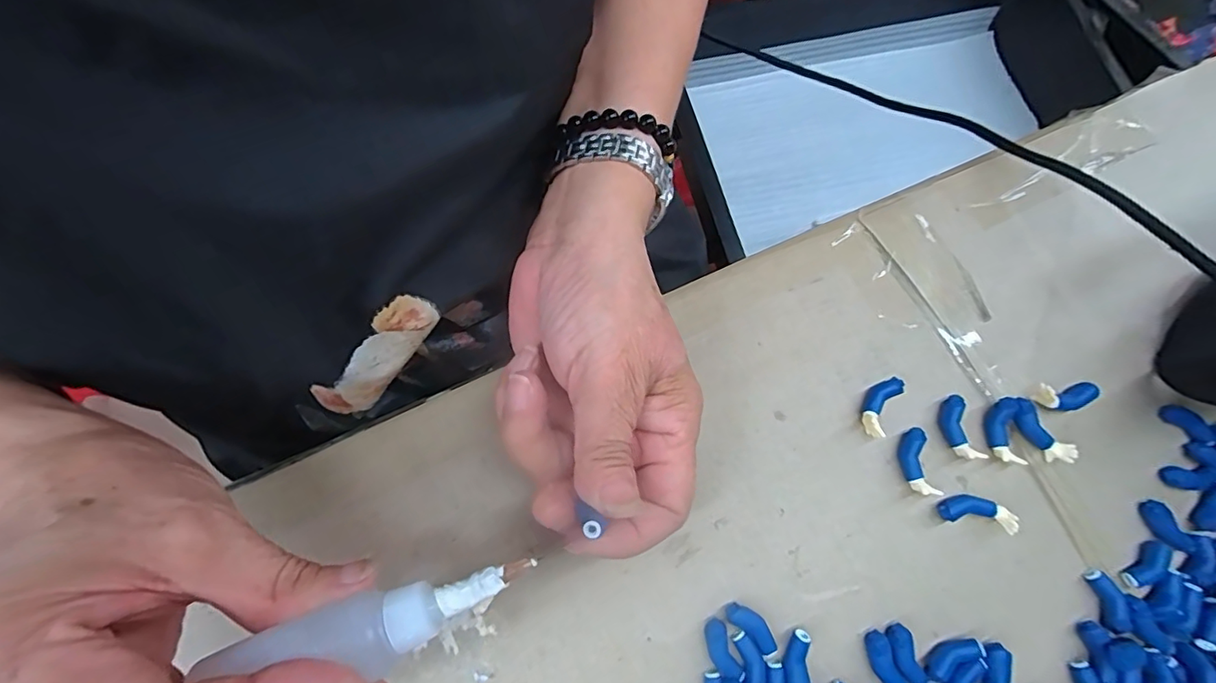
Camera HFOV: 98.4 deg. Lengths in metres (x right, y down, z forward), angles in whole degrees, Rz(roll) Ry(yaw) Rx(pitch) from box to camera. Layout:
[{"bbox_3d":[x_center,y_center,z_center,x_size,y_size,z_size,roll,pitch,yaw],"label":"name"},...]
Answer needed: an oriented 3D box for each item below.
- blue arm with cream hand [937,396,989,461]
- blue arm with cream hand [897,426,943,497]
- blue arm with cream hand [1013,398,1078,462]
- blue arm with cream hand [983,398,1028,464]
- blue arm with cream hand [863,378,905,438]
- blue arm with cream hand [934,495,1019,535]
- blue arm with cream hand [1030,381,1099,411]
[{"bbox_3d":[0.158,0.039,0.238,0.011,0.009,0.028,-9,71,-3],"label":"blue arm with cream hand"},{"bbox_3d":[0.136,0.054,0.233,0.011,0.009,0.028,-4,71,-1],"label":"blue arm with cream hand"},{"bbox_3d":[0.195,0.040,0.238,0.008,0.010,0.032,-34,75,-11],"label":"blue arm with cream hand"},{"bbox_3d":[0.179,0.040,0.236,0.011,0.008,0.028,5,71,2],"label":"blue arm with cream hand"},{"bbox_3d":[0.123,0.030,0.240,0.013,0.010,0.028,25,73,8],"label":"blue arm with cream hand"},{"bbox_3d":[0.159,0.074,0.228,0.030,0.011,0.012,10,71,3],"label":"blue arm with cream hand"},{"bbox_3d":[0.212,0.025,0.241,0.030,0.008,0.012,-2,71,-1],"label":"blue arm with cream hand"}]

